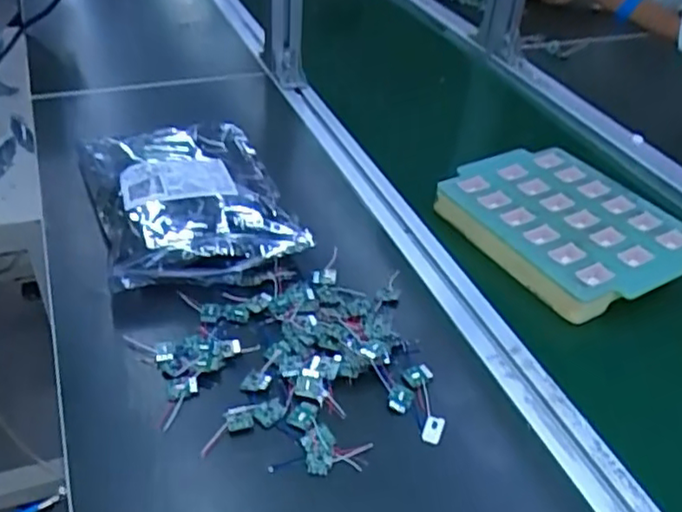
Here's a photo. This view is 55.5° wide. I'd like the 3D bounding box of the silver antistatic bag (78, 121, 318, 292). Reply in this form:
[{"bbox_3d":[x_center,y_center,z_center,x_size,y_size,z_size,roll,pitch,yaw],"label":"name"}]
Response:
[{"bbox_3d":[-0.148,-0.066,0.614,0.165,0.039,0.261,-12,42,-17],"label":"silver antistatic bag"}]

